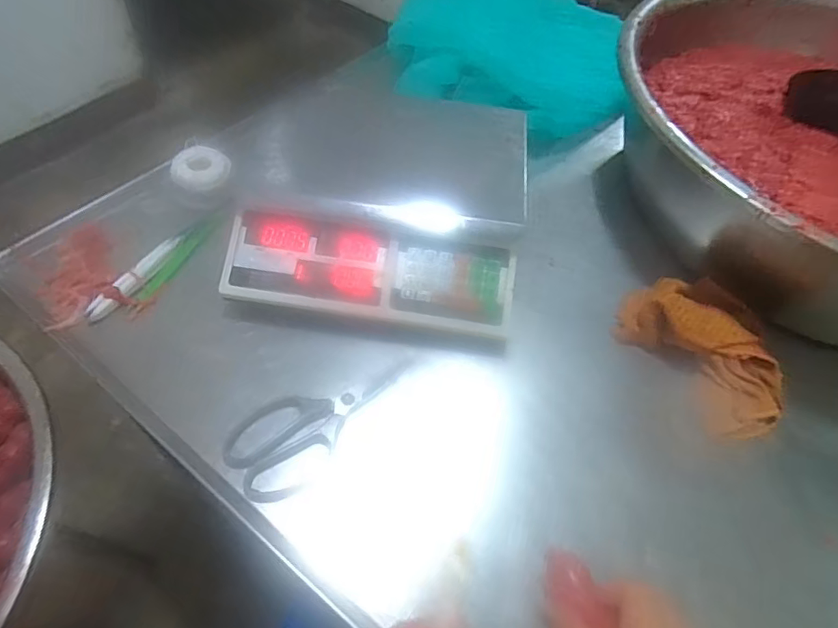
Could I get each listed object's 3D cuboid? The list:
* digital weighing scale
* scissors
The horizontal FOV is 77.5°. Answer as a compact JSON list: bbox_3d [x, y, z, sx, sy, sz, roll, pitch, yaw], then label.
[{"bbox_3d":[-0.038,-0.140,0.633,0.321,0.122,0.311,9,54,1],"label":"digital weighing scale"},{"bbox_3d":[-0.094,0.103,0.532,0.200,0.023,0.091,-31,63,-24],"label":"scissors"}]

